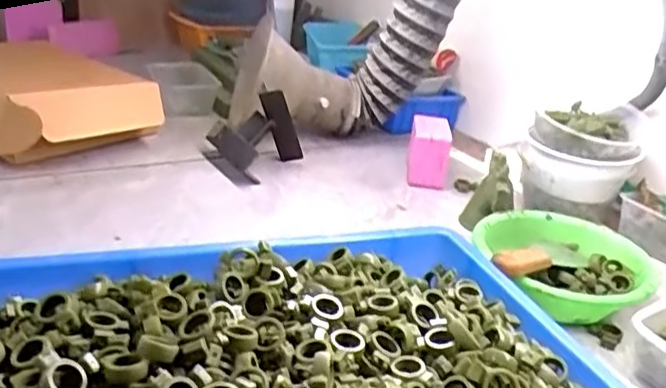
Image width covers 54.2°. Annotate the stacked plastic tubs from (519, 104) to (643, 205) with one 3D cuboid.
[{"bbox_3d":[0.359,-0.064,0.936,0.140,0.101,0.133,19,27,27],"label":"stacked plastic tubs"}]

